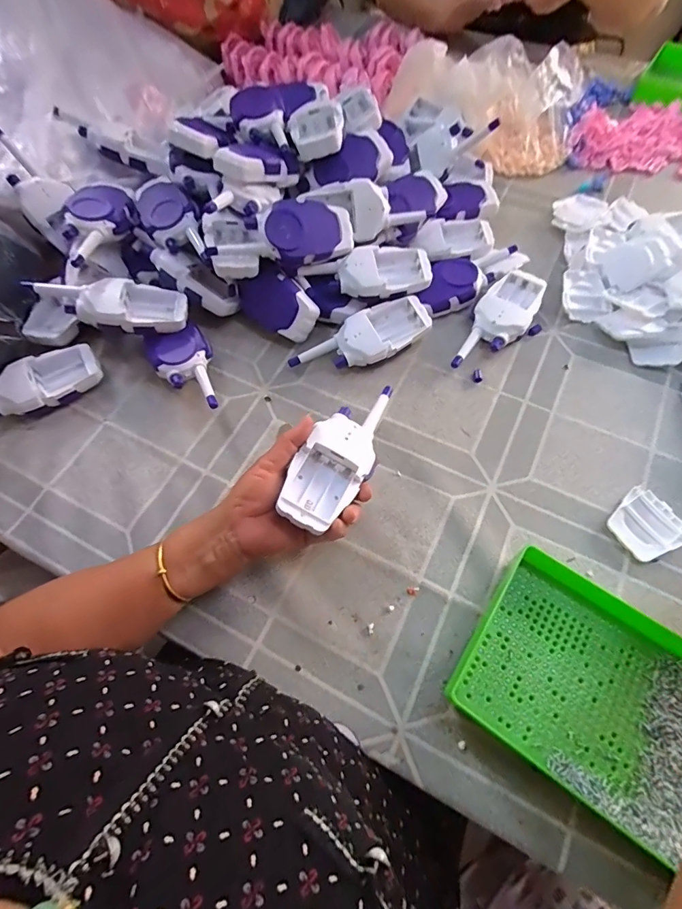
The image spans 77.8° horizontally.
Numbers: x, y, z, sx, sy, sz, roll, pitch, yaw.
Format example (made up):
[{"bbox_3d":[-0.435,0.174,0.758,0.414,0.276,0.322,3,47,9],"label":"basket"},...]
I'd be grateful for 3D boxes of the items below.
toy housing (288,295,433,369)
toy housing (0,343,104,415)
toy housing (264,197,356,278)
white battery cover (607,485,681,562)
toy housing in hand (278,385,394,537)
[{"bbox_3d":[0.025,-0.132,0.494,0.163,0.032,0.063,-28,66,-12],"label":"toy housing"},{"bbox_3d":[-0.357,-0.070,0.478,0.167,0.040,0.060,-28,66,-12],"label":"toy housing"},{"bbox_3d":[-0.038,-0.246,0.469,0.096,0.062,0.032,-23,19,-16],"label":"toy housing"},{"bbox_3d":[0.299,0.068,0.414,0.066,0.011,0.062,-29,66,-15],"label":"white battery cover"},{"bbox_3d":[0.004,-0.005,0.378,0.057,0.026,0.157,27,64,13],"label":"toy housing in hand"}]

